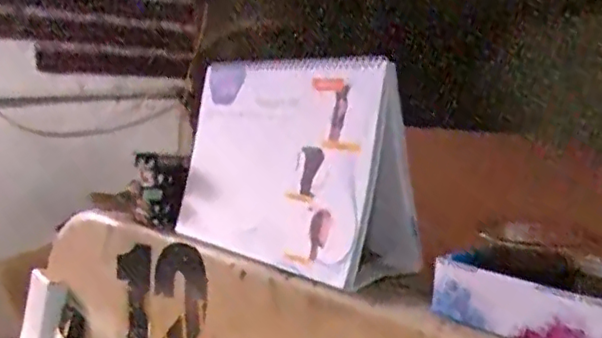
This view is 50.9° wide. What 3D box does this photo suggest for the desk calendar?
[{"bbox_3d":[-0.018,-0.007,0.678,0.100,0.197,0.282,-3,8,-38],"label":"desk calendar"}]

